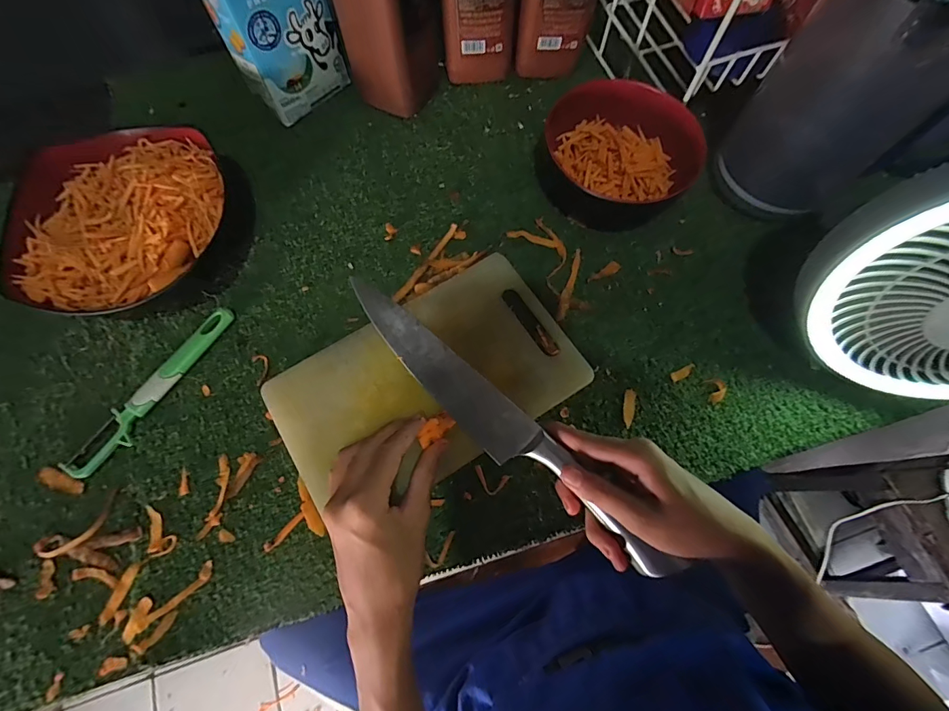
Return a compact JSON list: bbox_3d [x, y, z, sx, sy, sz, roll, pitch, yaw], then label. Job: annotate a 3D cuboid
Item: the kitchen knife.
[{"bbox_3d":[0.017,0.052,0.331,0.304,0.022,0.036,41,75,11],"label":"kitchen knife"}]

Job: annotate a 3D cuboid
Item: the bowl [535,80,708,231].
[{"bbox_3d":[0.133,-0.202,0.419,0.123,0.073,0.135,0,70,0],"label":"bowl"}]

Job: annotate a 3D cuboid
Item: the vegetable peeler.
[{"bbox_3d":[-0.269,0.030,0.371,0.028,0.012,0.173,35,73,12],"label":"vegetable peeler"}]

